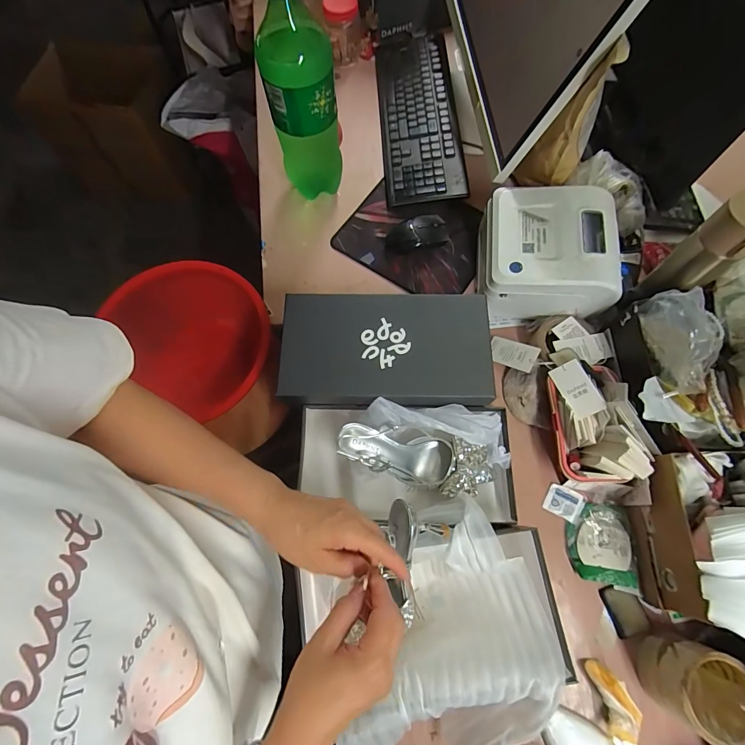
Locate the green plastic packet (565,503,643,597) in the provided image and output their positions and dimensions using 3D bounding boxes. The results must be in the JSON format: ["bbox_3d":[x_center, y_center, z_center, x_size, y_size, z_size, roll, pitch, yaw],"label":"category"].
[{"bbox_3d":[0.313,0.237,0.528,0.083,0.021,0.108,2,71,2],"label":"green plastic packet"}]

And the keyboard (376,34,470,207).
[{"bbox_3d":[0.095,-0.523,0.792,0.153,0.032,0.438,-3,71,1],"label":"keyboard"}]

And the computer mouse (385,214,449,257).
[{"bbox_3d":[0.082,-0.253,0.710,0.116,0.032,0.060,-18,71,-5],"label":"computer mouse"}]

